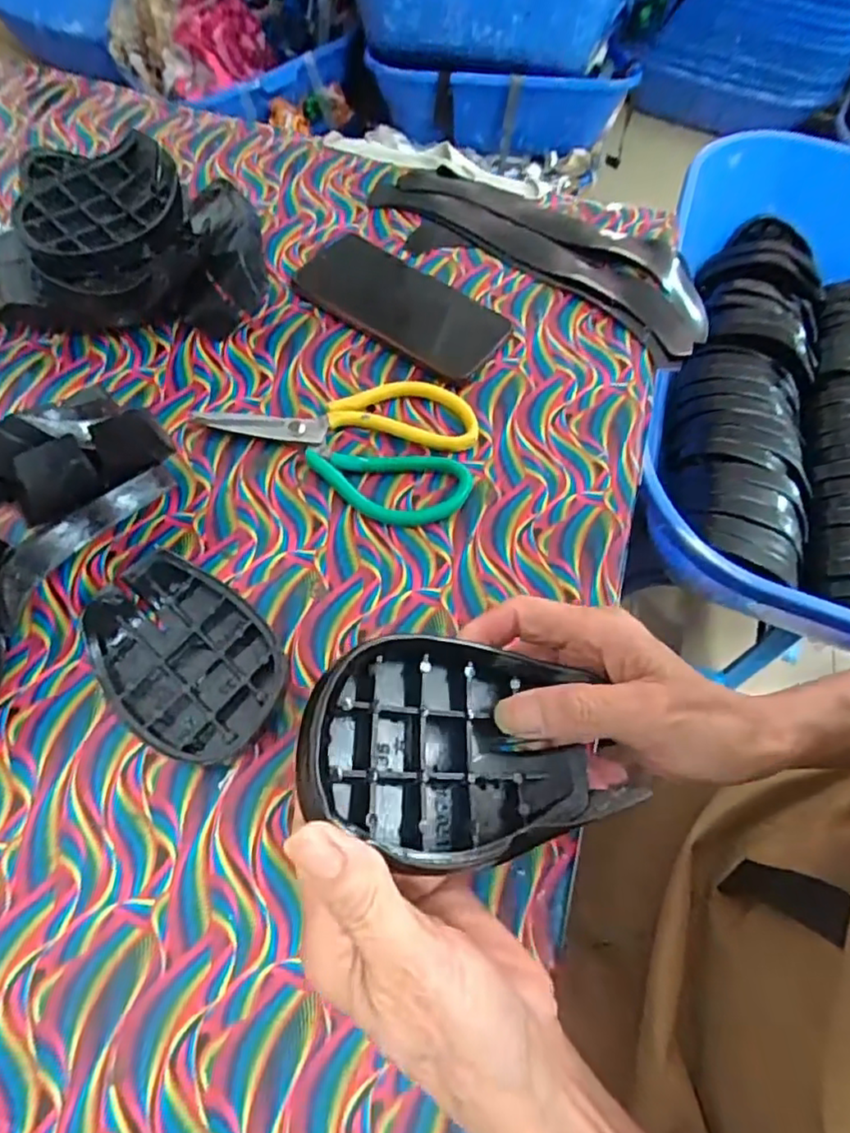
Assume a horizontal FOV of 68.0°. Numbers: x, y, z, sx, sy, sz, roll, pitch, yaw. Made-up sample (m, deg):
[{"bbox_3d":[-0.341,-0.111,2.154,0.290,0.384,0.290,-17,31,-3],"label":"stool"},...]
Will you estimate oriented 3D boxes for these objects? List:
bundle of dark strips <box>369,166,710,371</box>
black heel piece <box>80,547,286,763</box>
[{"bbox_3d":[0.102,-0.268,0.530,0.288,0.023,0.132,31,66,13],"label":"bundle of dark strips"},{"bbox_3d":[-0.130,0.049,0.344,0.085,0.026,0.111,-41,71,-19],"label":"black heel piece"}]

